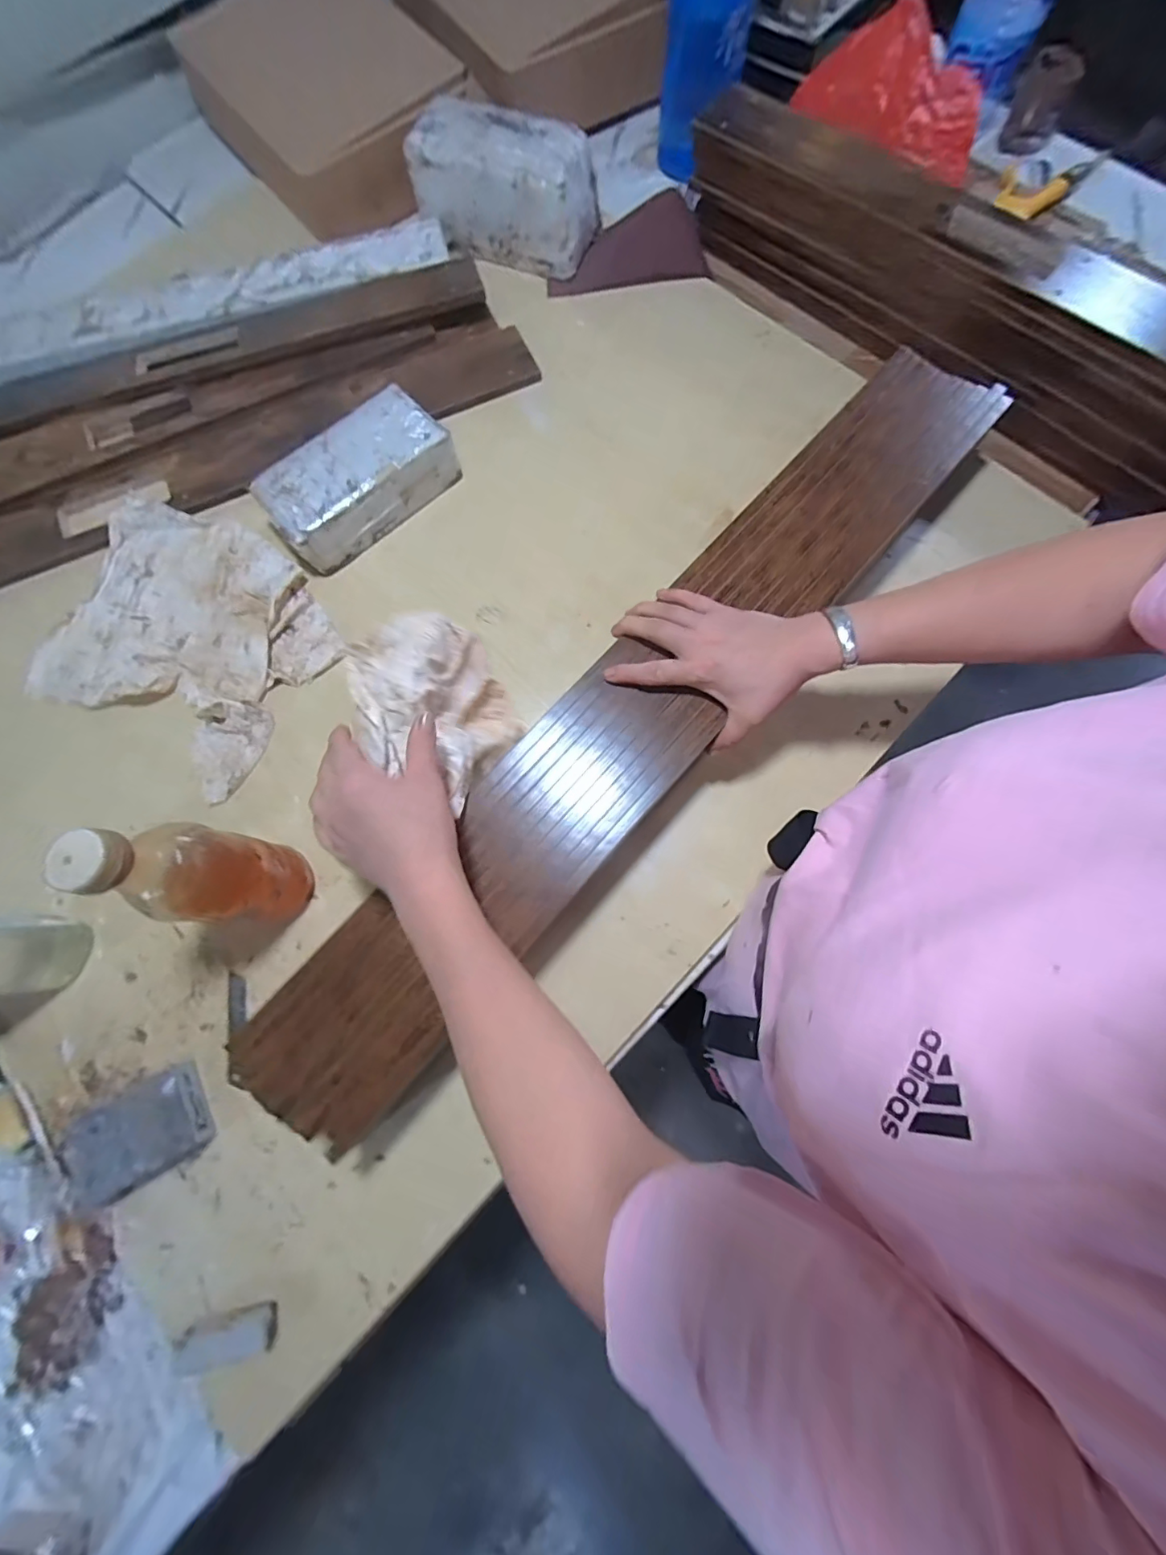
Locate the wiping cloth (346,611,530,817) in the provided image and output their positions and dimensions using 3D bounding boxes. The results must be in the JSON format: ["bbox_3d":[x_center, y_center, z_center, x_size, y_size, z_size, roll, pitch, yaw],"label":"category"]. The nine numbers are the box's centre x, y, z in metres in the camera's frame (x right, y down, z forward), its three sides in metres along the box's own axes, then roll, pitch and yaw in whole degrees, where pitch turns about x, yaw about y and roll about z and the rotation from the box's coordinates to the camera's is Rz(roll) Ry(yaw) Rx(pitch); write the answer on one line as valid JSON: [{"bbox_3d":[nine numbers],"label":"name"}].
[{"bbox_3d":[-0.133,-0.067,0.442,0.151,0.081,0.127,32,80,7],"label":"wiping cloth"}]

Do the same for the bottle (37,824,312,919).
[{"bbox_3d":[-0.291,0.079,0.410,0.057,0.209,0.074,5,77,3],"label":"bottle"}]

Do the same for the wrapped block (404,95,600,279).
[{"bbox_3d":[-0.100,-0.747,0.652,0.228,0.096,0.103,20,78,5],"label":"wrapped block"}]

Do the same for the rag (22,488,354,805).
[{"bbox_3d":[-0.433,-0.163,0.557,0.304,0.028,0.257,29,79,7],"label":"rag"}]

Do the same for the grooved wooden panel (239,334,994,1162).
[{"bbox_3d":[0.066,-0.075,0.453,0.122,0.020,0.871,42,81,9],"label":"grooved wooden panel"}]

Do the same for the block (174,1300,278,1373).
[{"bbox_3d":[-0.284,0.448,0.411,0.076,0.010,0.033,-9,73,-6],"label":"block"}]

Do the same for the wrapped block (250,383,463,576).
[{"bbox_3d":[-0.251,-0.334,0.579,0.212,0.060,0.103,-40,80,-8],"label":"wrapped block"}]

